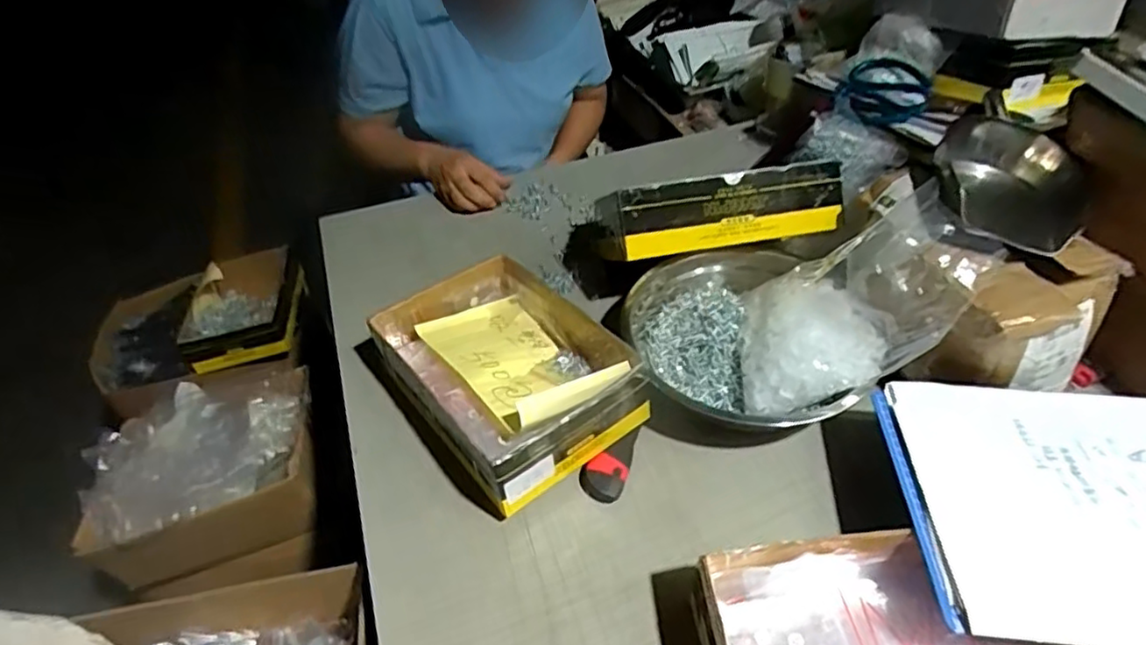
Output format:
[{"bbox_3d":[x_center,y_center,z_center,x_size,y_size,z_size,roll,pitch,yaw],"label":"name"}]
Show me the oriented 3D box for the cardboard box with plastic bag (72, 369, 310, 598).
[{"bbox_3d":[-0.540,0.216,0.962,0.316,0.129,0.250,-16,44,-13],"label":"cardboard box with plastic bag"}]

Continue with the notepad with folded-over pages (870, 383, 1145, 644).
[{"bbox_3d":[0.405,0.130,0.462,0.306,0.034,0.225,3,43,7],"label":"notepad with folded-over pages"}]

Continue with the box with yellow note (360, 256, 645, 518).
[{"bbox_3d":[-0.064,0.045,0.651,0.197,0.092,0.254,-30,49,-25],"label":"box with yellow note"}]

